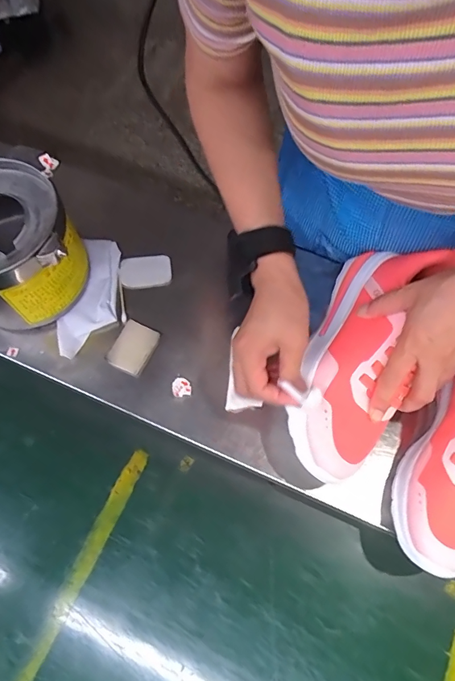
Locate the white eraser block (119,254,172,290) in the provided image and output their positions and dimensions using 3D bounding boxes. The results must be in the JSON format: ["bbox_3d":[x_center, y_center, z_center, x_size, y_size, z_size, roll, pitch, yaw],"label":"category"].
[{"bbox_3d":[-0.098,-0.082,0.511,0.060,0.009,0.040,-8,65,-5],"label":"white eraser block"}]

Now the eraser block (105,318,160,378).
[{"bbox_3d":[-0.104,0.006,0.468,0.043,0.007,0.057,23,67,10],"label":"eraser block"}]

